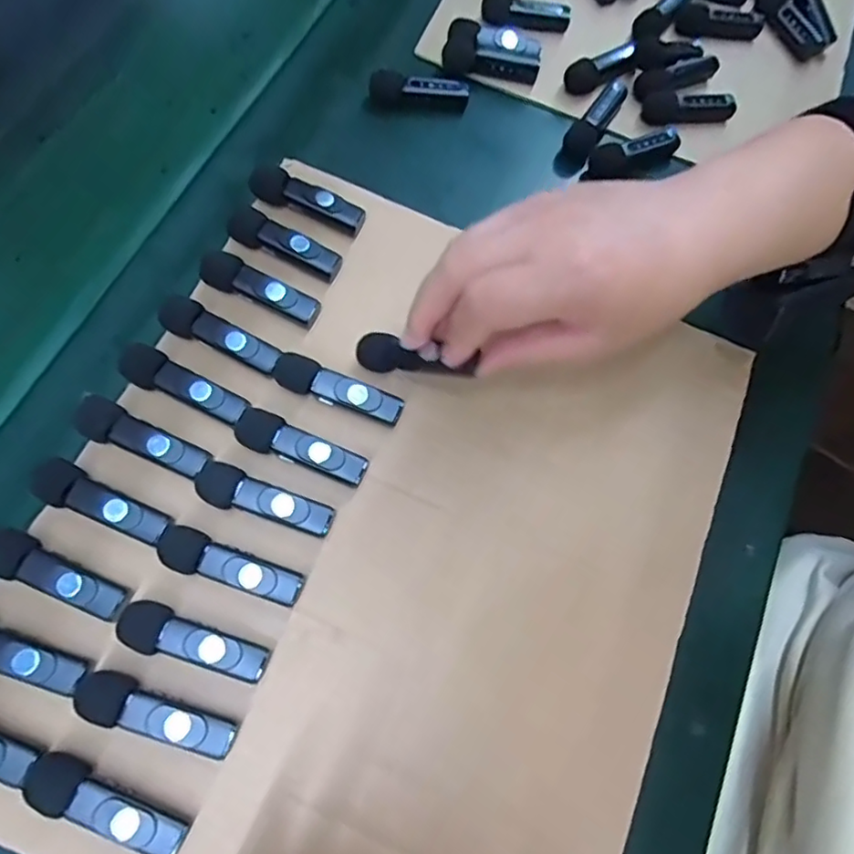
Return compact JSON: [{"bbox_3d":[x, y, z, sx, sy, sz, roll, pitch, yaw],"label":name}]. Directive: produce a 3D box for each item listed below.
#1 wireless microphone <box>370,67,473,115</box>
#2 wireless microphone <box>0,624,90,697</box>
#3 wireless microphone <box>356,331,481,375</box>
[{"bbox_3d":[-0.005,-0.225,0.393,0.065,0.013,0.019,9,69,2],"label":"wireless microphone"},{"bbox_3d":[-0.172,0.092,0.243,0.061,0.014,0.018,18,70,6],"label":"wireless microphone"},{"bbox_3d":[-0.007,-0.034,0.289,0.064,0.018,0.018,17,68,30],"label":"wireless microphone"}]

